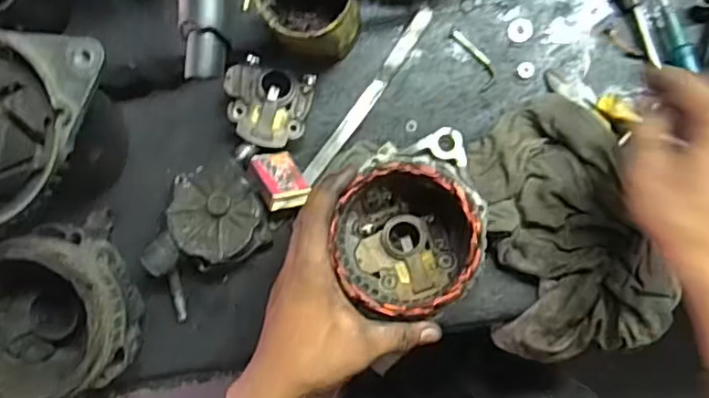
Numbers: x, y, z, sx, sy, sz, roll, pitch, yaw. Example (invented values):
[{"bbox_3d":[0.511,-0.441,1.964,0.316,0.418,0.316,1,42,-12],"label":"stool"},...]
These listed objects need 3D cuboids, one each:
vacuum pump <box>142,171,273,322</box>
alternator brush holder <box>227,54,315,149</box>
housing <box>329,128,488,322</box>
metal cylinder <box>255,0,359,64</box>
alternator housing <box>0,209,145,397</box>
[{"bbox_3d":[-0.139,0.034,0.536,0.137,0.060,0.088,-44,86,2],"label":"vacuum pump"},{"bbox_3d":[-0.078,-0.084,0.541,0.073,0.033,0.072,16,90,5],"label":"alternator brush holder"},{"bbox_3d":[0.042,0.022,0.472,0.112,0.079,0.122,-14,87,4],"label":"housing"},{"bbox_3d":[-0.034,-0.154,0.491,0.071,0.115,0.070,0,88,4],"label":"metal cylinder"},{"bbox_3d":[-0.260,0.102,0.510,0.141,0.123,0.139,0,88,4],"label":"alternator housing"}]

